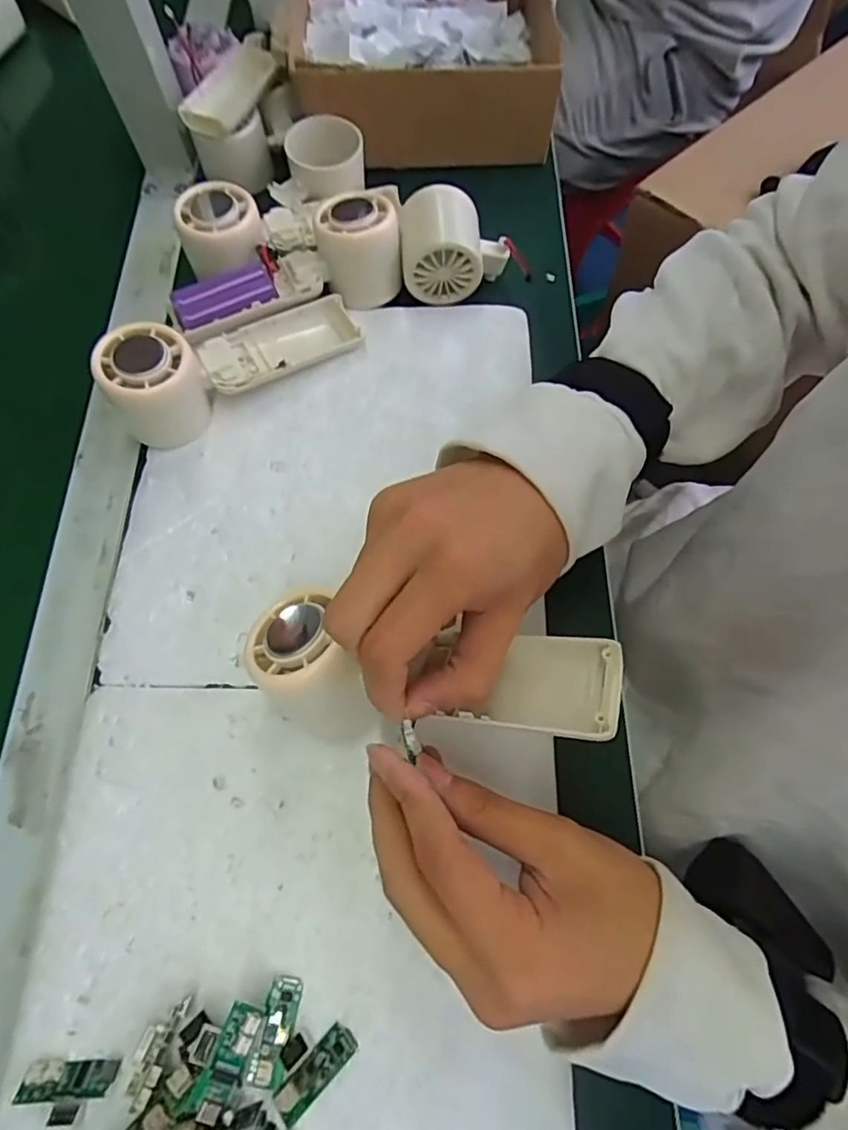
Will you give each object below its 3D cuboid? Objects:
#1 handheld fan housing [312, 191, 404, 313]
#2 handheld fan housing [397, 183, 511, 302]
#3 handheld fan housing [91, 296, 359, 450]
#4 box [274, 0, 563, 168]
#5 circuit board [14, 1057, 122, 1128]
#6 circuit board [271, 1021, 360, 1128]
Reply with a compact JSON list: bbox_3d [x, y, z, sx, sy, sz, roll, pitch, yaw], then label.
[{"bbox_3d":[-0.044,-0.221,0.412,0.053,0.055,0.048,-12,68,-4],"label":"handheld fan housing"},{"bbox_3d":[0.022,-0.226,0.415,0.074,0.049,0.055,-2,68,0],"label":"handheld fan housing"},{"bbox_3d":[-0.120,-0.137,0.377,0.165,0.062,0.059,-37,70,-12],"label":"handheld fan housing"},{"bbox_3d":[-0.002,-0.428,0.487,0.208,0.073,0.214,3,68,2],"label":"box"},{"bbox_3d":[-0.152,0.224,0.250,0.039,0.008,0.020,-1,68,1],"label":"circuit board"},{"bbox_3d":[-0.047,0.219,0.254,0.039,0.005,0.014,-42,73,-15],"label":"circuit board"}]

